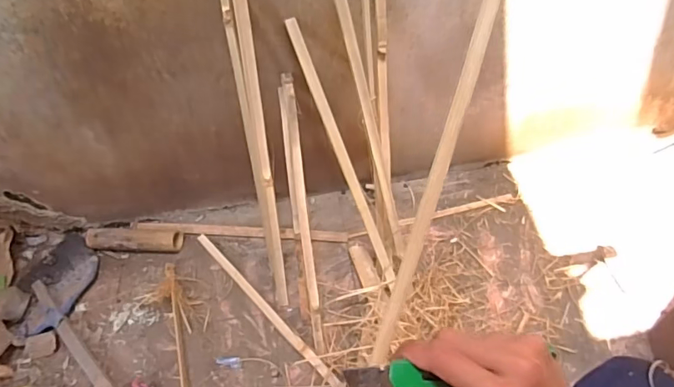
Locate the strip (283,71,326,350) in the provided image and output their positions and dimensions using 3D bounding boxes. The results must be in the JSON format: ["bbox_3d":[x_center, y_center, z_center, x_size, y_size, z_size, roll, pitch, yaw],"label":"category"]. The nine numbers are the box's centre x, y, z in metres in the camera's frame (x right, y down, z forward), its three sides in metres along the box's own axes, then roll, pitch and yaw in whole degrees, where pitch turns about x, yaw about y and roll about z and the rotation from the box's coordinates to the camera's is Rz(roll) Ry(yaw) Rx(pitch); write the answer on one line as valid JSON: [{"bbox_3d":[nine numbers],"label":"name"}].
[{"bbox_3d":[-0.074,0.043,1.072,0.024,0.028,0.610,-7,88,0],"label":"strip"}]

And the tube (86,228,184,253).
[{"bbox_3d":[-0.541,0.124,1.283,0.254,0.048,0.057,0,49,5],"label":"tube"}]

